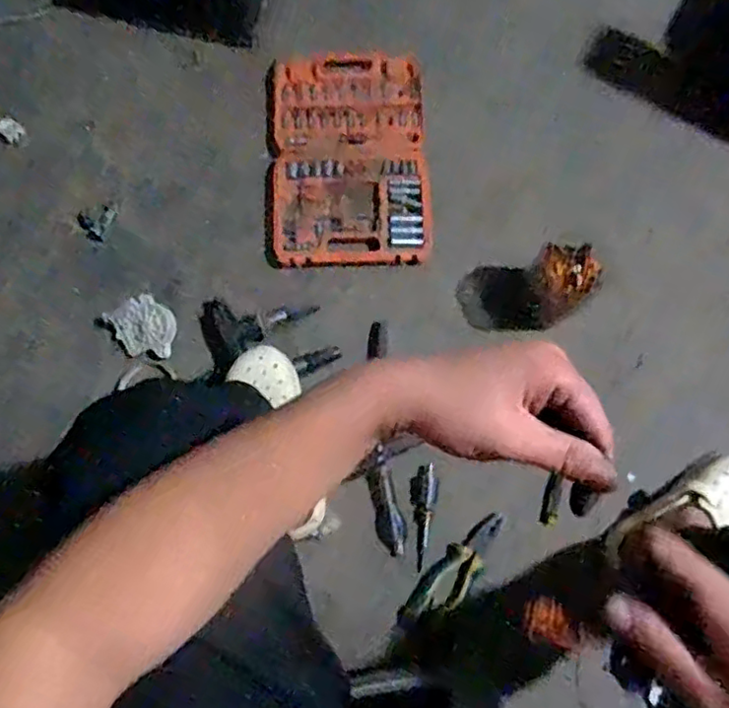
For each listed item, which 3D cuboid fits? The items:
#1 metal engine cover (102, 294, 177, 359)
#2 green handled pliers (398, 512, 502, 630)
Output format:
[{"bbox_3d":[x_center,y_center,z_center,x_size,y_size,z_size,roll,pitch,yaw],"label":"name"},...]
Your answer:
[{"bbox_3d":[-0.343,-0.042,0.962,0.090,0.040,0.115,-39,79,-9],"label":"metal engine cover"},{"bbox_3d":[0.129,0.312,0.881,0.057,0.015,0.201,39,78,9],"label":"green handled pliers"}]

